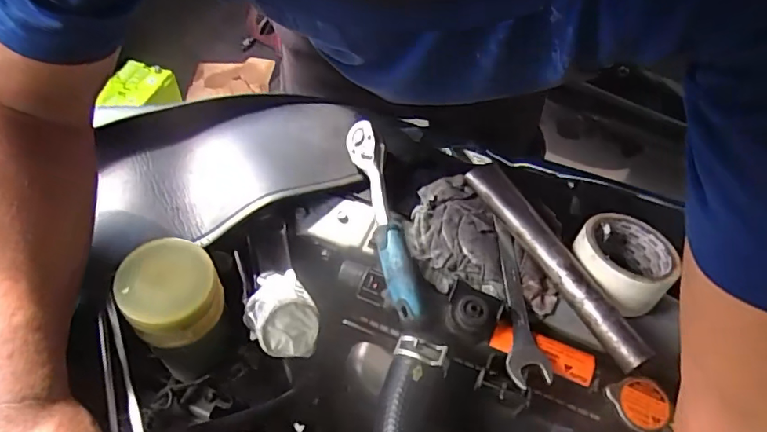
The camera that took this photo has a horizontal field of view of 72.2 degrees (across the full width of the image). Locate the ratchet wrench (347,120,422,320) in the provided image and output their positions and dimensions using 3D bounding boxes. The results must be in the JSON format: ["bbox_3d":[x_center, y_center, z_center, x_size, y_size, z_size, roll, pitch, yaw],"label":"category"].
[{"bbox_3d":[0.000,0.000,0.526,0.031,0.037,0.229,-9,56,-11],"label":"ratchet wrench"}]

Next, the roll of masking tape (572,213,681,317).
[{"bbox_3d":[0.232,0.043,0.510,0.098,0.046,0.093,2,54,-3],"label":"roll of masking tape"}]

